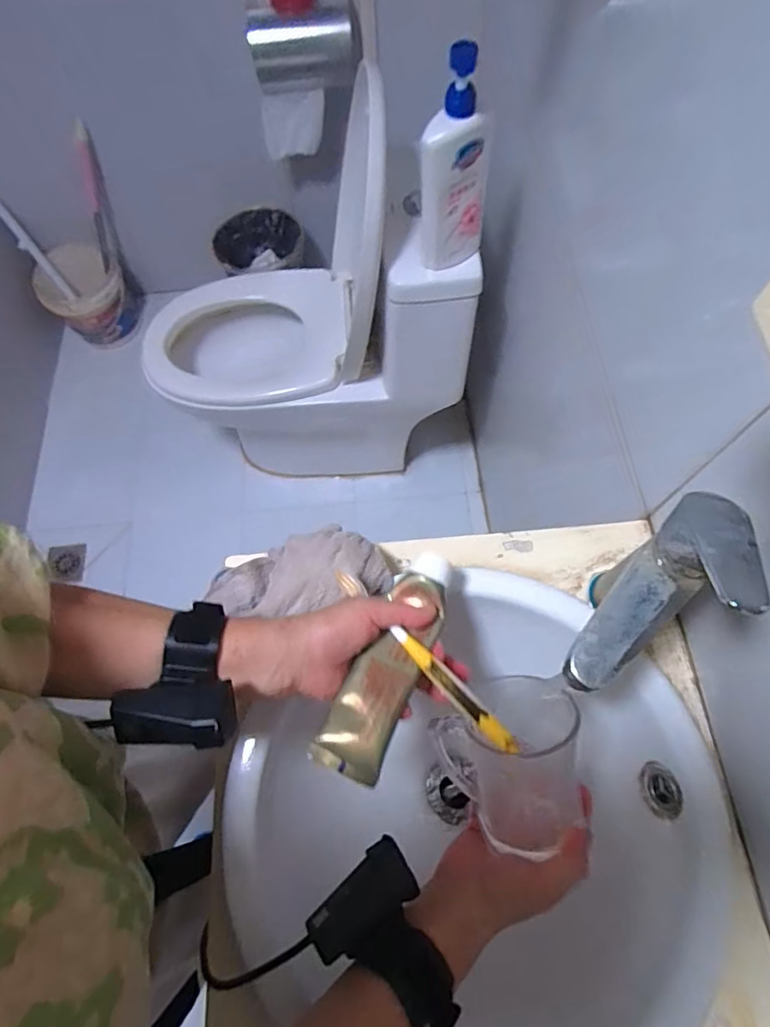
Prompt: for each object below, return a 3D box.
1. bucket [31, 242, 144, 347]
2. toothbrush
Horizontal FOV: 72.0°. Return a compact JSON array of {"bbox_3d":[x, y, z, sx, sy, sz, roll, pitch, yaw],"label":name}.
[{"bbox_3d":[-0.825,-0.610,1.500,0.183,0.217,0.167,-1,67,2],"label":"bucket"},{"bbox_3d":[0.026,0.106,0.393,0.016,0.013,0.181,-42,66,-14],"label":"toothbrush"}]

